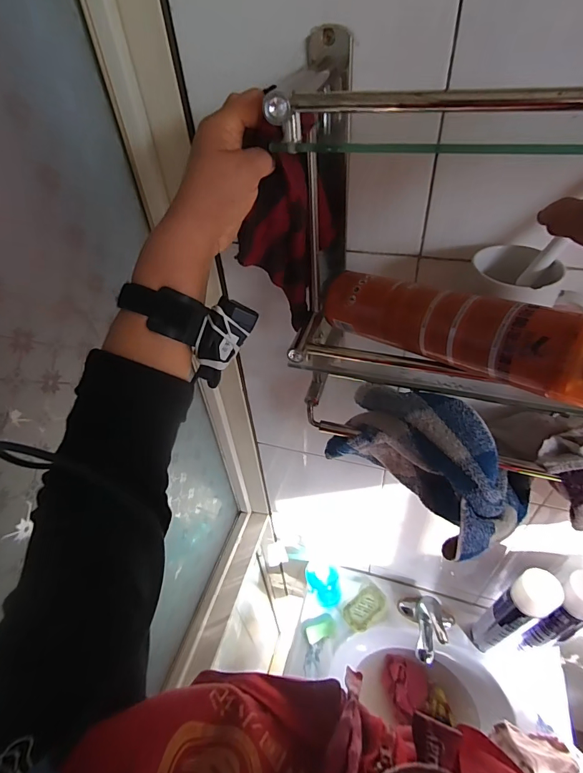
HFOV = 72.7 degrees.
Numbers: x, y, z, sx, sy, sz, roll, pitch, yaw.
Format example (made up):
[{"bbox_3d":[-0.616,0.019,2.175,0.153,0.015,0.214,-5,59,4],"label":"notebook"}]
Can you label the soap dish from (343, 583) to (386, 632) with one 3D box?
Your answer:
[{"bbox_3d":[0.178,0.530,0.955,0.109,0.022,0.062,-31,49,-26],"label":"soap dish"}]

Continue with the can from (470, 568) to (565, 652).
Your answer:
[{"bbox_3d":[0.418,0.442,0.757,0.059,0.327,0.064,-3,43,2],"label":"can"}]

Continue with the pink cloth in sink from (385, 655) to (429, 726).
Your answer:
[{"bbox_3d":[0.257,0.683,0.897,0.094,0.029,0.122,11,45,16],"label":"pink cloth in sink"}]

